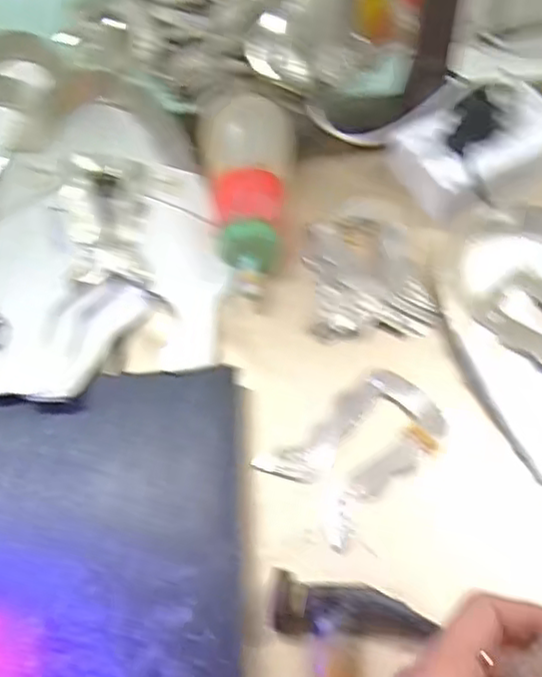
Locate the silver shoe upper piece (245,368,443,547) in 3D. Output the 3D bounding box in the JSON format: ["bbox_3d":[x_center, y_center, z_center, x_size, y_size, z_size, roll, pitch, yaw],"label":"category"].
[{"bbox_3d":[0.056,0.068,0.426,0.109,0.007,0.067,-38,63,-17],"label":"silver shoe upper piece"}]

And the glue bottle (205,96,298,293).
[{"bbox_3d":[-0.014,-0.111,0.502,0.062,0.043,0.156,-3,59,3],"label":"glue bottle"}]

